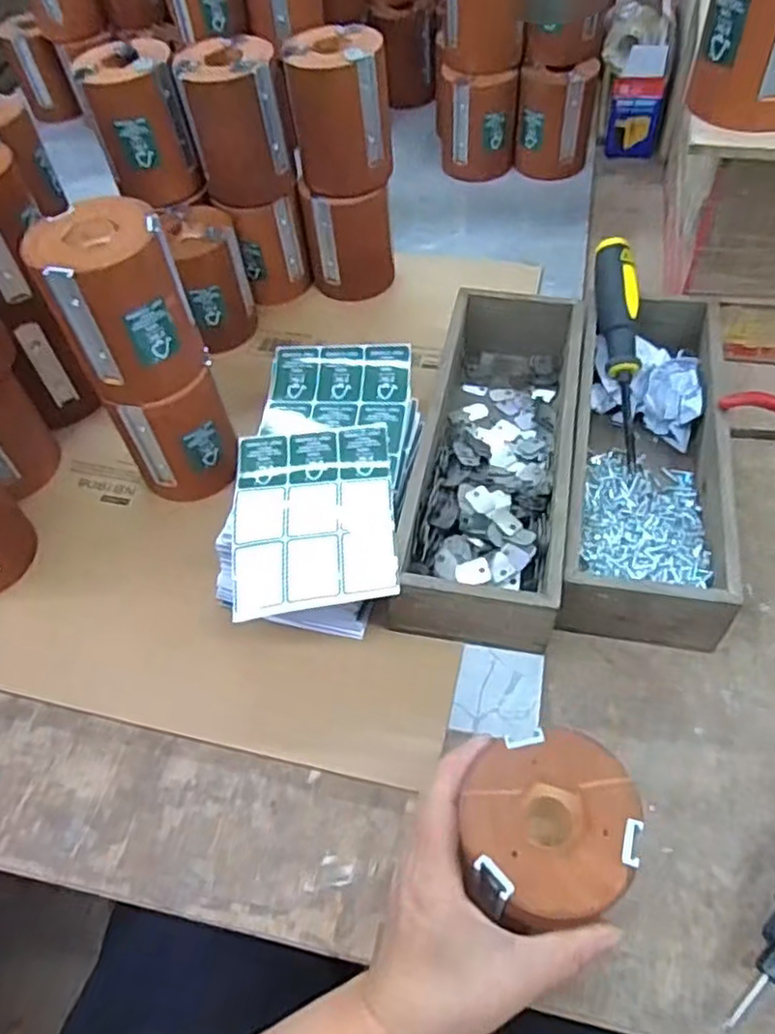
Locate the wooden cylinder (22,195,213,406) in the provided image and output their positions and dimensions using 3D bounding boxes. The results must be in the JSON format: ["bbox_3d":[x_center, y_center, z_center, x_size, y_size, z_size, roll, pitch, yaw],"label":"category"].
[{"bbox_3d":[-0.166,-0.134,0.444,0.076,0.102,0.071,-21,54,-10],"label":"wooden cylinder"}]

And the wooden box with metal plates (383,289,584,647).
[{"bbox_3d":[0.081,-0.051,0.509,0.104,0.075,0.309,8,55,11],"label":"wooden box with metal plates"}]

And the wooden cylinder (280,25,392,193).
[{"bbox_3d":[-0.040,-0.330,0.572,0.078,0.102,0.076,-10,53,-2],"label":"wooden cylinder"}]

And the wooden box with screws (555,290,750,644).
[{"bbox_3d":[0.182,-0.048,0.502,0.102,0.065,0.283,6,55,10],"label":"wooden box with screws"}]

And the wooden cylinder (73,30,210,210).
[{"bbox_3d":[-0.207,-0.329,0.588,0.071,0.104,0.072,-21,54,-9],"label":"wooden cylinder"}]

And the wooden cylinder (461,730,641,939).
[{"bbox_3d":[0.072,0.140,0.315,0.073,0.032,0.077,0,54,5],"label":"wooden cylinder"}]

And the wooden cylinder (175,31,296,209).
[{"bbox_3d":[-0.121,-0.324,0.577,0.081,0.102,0.068,-18,54,-8],"label":"wooden cylinder"}]

